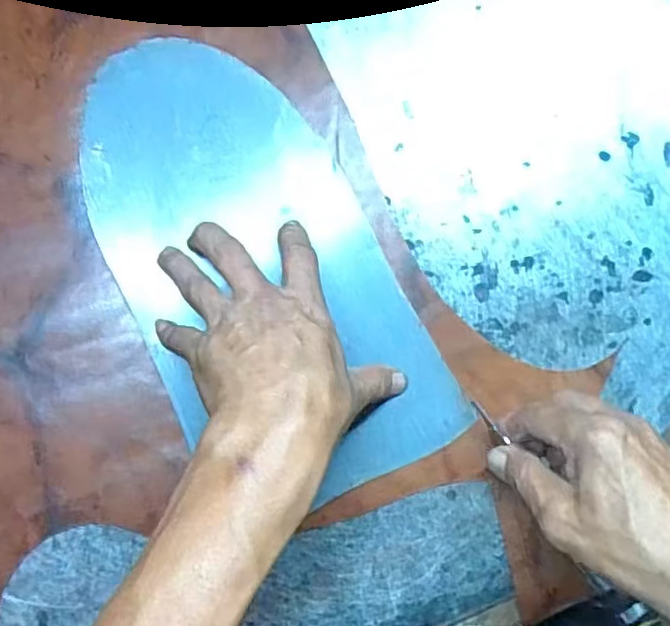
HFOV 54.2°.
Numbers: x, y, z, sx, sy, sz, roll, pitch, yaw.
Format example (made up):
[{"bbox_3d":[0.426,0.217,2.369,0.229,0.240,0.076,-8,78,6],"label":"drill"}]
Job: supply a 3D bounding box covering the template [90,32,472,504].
[{"bbox_3d":[-0.049,-0.030,0.401,0.152,0.011,0.294,-27,88,-7],"label":"template"}]

